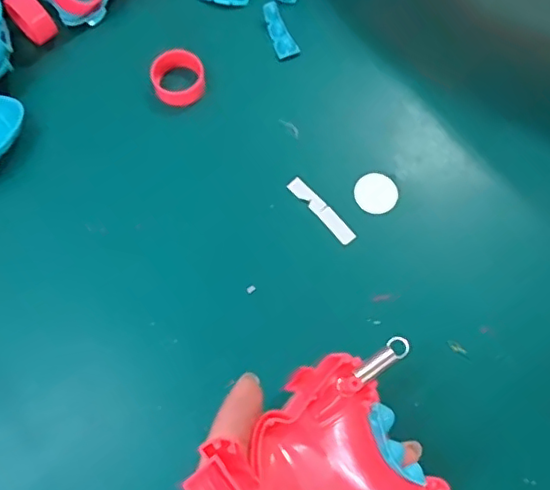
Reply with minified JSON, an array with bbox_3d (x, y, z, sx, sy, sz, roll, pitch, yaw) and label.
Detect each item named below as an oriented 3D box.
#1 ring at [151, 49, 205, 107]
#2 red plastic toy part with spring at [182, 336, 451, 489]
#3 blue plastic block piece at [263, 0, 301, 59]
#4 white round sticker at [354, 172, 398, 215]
[{"bbox_3d":[-0.048,-0.084,0.288,0.026,0.012,0.024,0,70,0],"label":"ring"},{"bbox_3d":[0.013,0.069,0.188,0.074,0.023,0.054,-15,71,-6],"label":"red plastic toy part with spring"},{"bbox_3d":[0.002,-0.111,0.298,0.010,0.006,0.030,-22,85,-8],"label":"blue plastic block piece"},{"bbox_3d":[0.048,-0.025,0.273,0.019,0.004,0.020,0,84,1],"label":"white round sticker"}]

